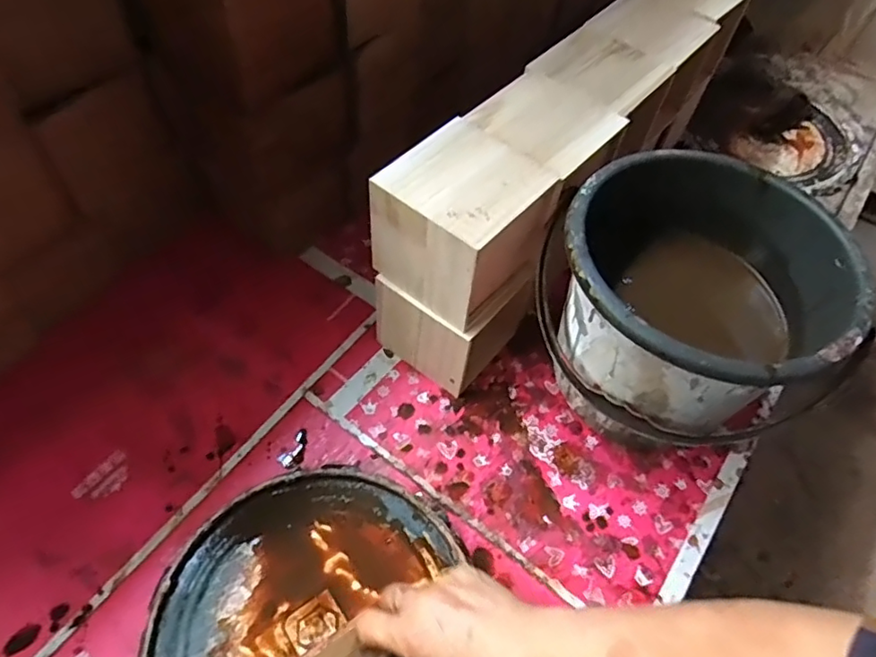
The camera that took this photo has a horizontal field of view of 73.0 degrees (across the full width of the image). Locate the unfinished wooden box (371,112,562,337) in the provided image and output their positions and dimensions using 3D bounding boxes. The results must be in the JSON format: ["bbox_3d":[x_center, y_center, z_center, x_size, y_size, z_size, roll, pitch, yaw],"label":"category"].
[{"bbox_3d":[0.028,-0.102,0.585,0.140,0.134,0.129,35,59,17],"label":"unfinished wooden box"}]

